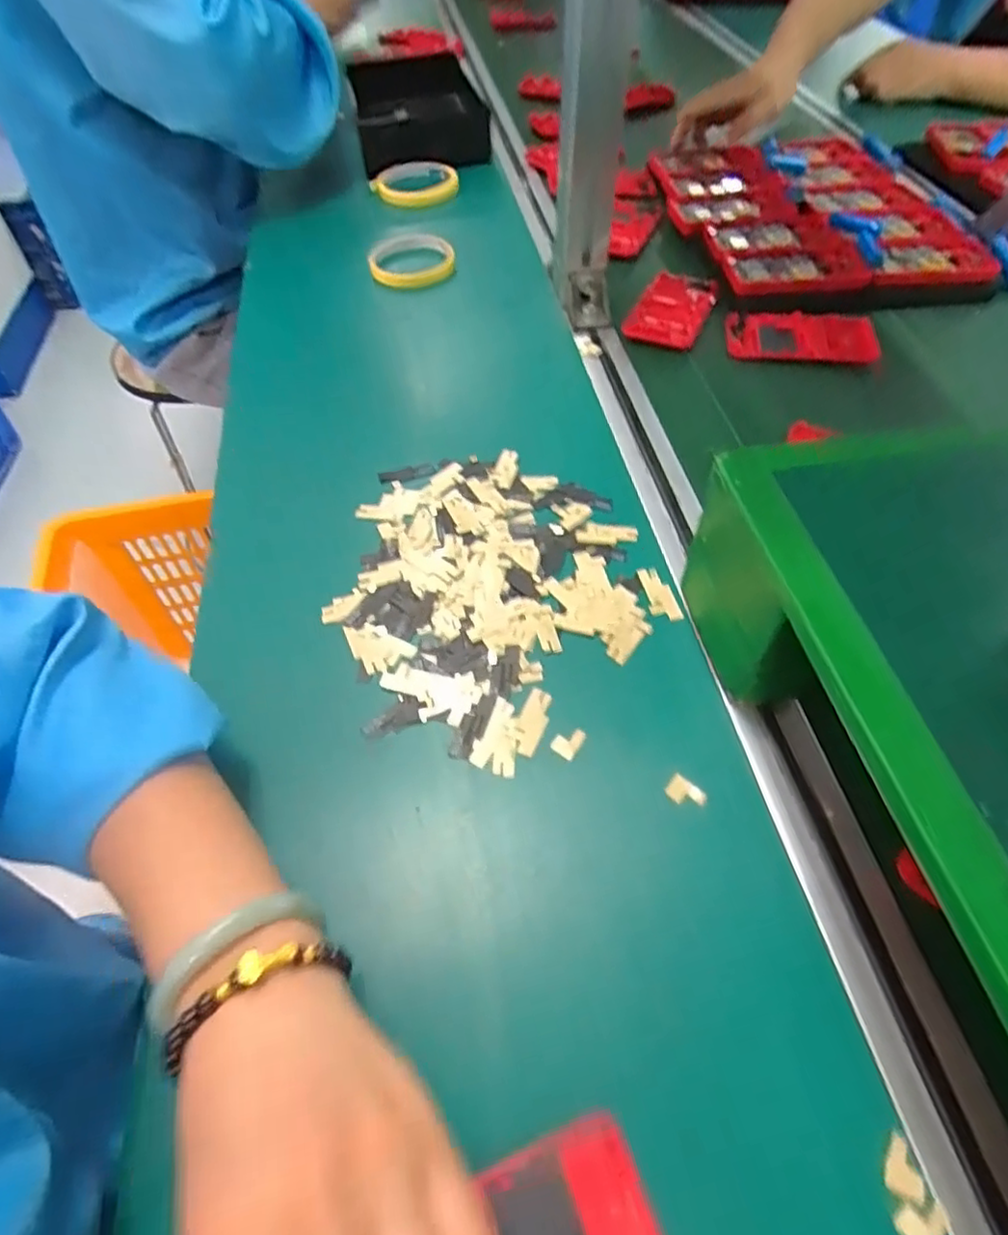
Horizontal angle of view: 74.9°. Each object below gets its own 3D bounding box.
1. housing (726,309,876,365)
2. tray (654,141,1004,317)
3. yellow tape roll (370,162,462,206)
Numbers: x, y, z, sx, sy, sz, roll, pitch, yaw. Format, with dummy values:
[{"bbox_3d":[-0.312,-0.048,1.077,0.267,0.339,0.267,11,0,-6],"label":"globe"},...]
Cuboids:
[{"bbox_3d":[0.255,-0.242,0.569,0.121,0.011,0.064,7,54,6],"label":"housing"},{"bbox_3d":[0.316,-0.424,0.680,0.267,0.025,0.331,-7,54,-5],"label":"tray"},{"bbox_3d":[-0.108,-0.526,0.793,0.098,0.013,0.103,-2,54,2],"label":"yellow tape roll"}]

